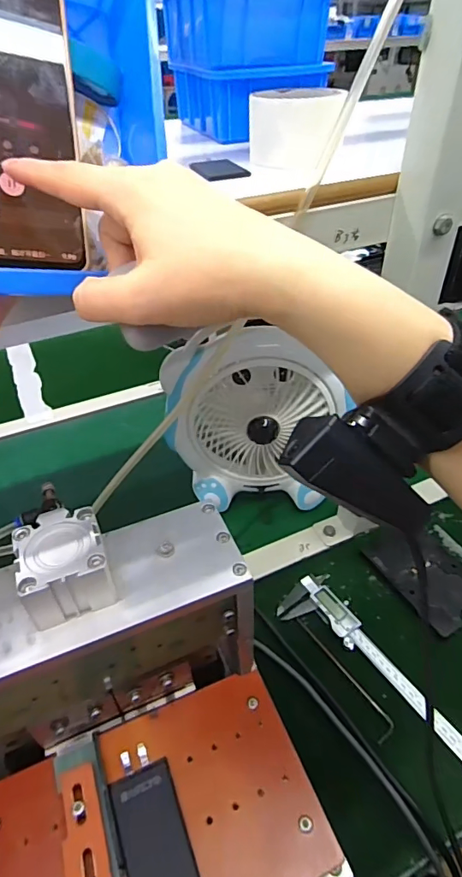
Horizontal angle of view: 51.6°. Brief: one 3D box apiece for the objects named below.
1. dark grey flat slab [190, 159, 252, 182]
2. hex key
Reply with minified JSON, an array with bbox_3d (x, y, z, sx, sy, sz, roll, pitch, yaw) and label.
[{"bbox_3d":[-0.011,-0.240,0.425,0.037,0.005,0.070,-14,43,-14],"label":"dark grey flat slab"},{"bbox_3d":[0.119,0.251,0.513,0.020,0.010,0.142,-21,45,-21],"label":"hex key"}]

